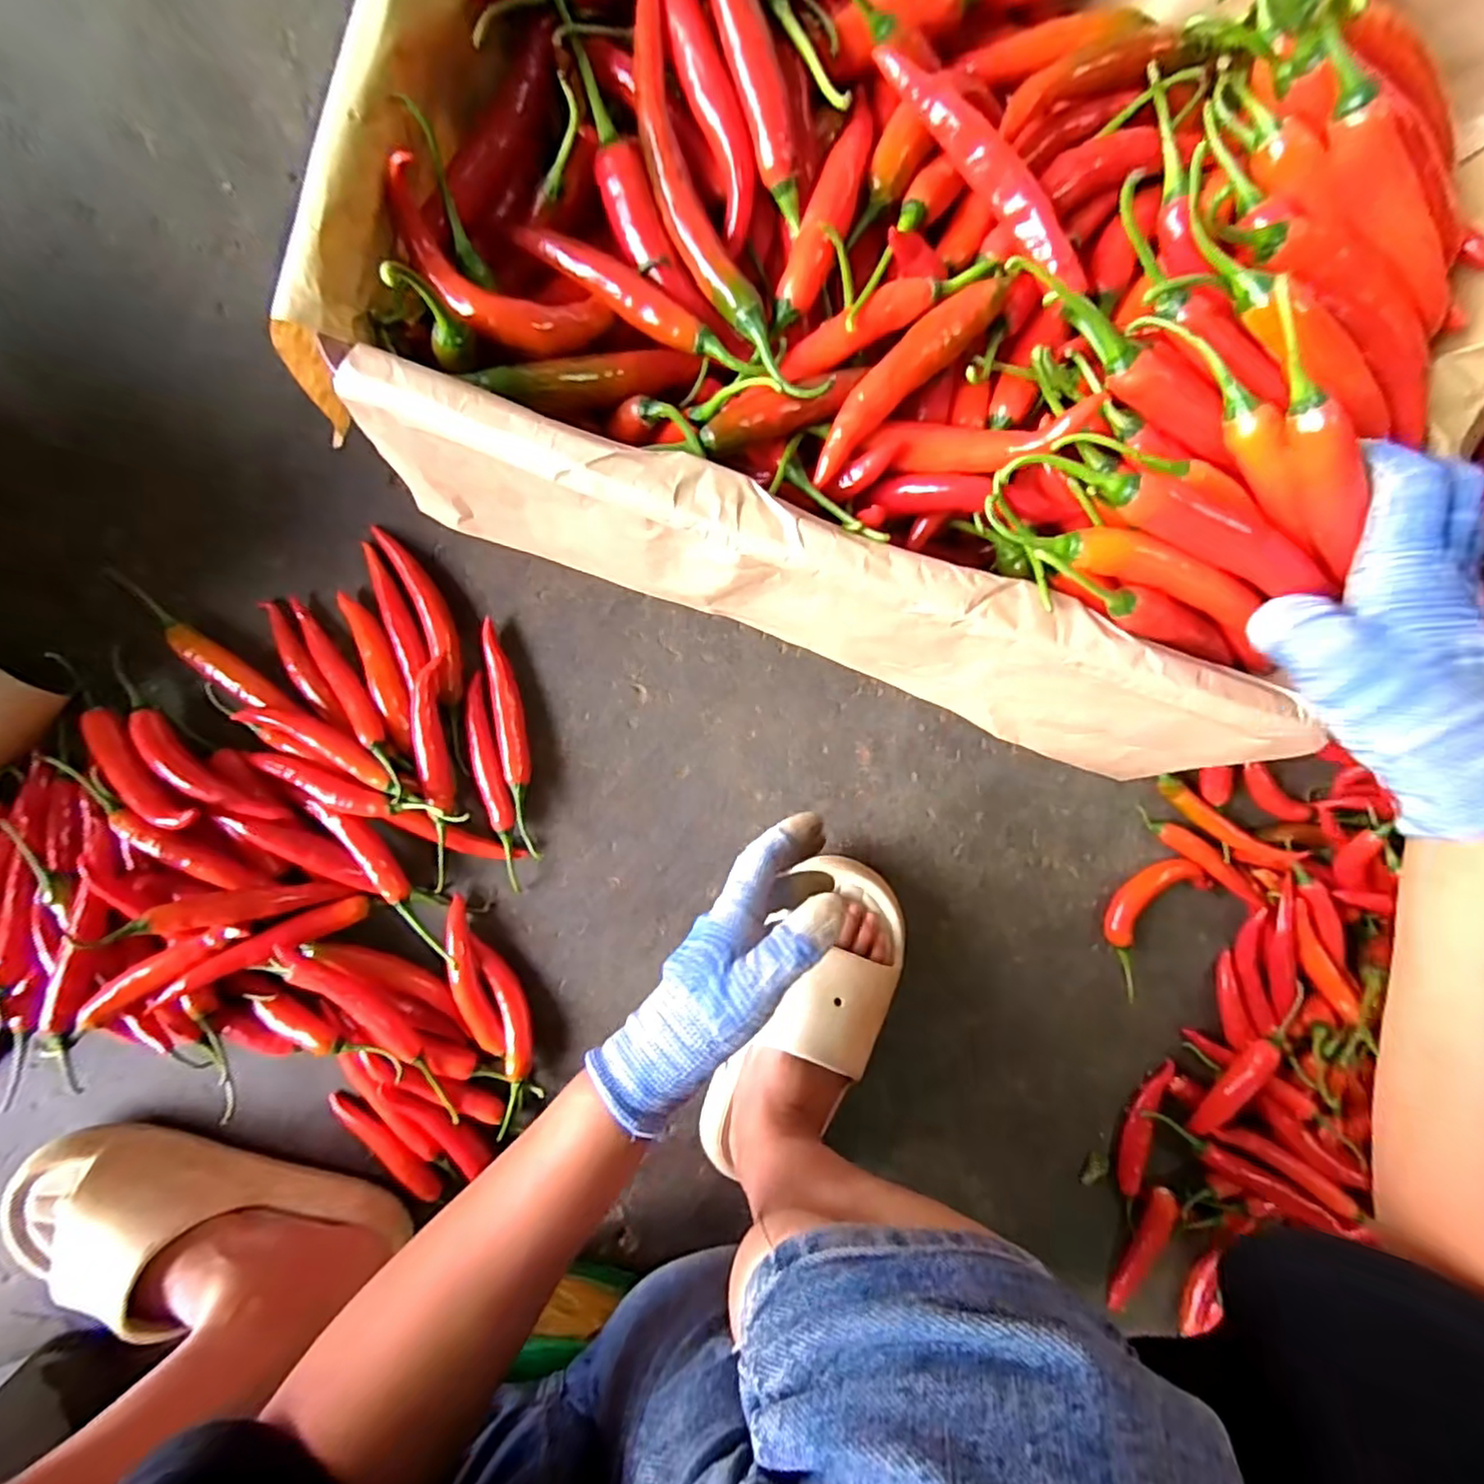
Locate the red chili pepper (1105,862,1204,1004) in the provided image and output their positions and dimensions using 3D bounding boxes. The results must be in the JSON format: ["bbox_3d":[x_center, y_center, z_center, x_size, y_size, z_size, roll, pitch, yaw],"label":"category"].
[{"bbox_3d":[0.308,0.134,0.504,0.046,0.020,0.111,36,91,-7],"label":"red chili pepper"}]

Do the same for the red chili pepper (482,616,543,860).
[{"bbox_3d":[-0.157,-0.001,0.447,0.018,0.017,0.159,-9,96,-4],"label":"red chili pepper"}]

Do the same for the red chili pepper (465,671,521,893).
[{"bbox_3d":[-0.170,0.030,0.450,0.024,0.015,0.148,-15,96,-4],"label":"red chili pepper"}]

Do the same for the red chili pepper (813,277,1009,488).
[{"bbox_3d":[0.067,-0.154,0.275,0.023,0.017,0.102,43,90,-7],"label":"red chili pepper"}]

